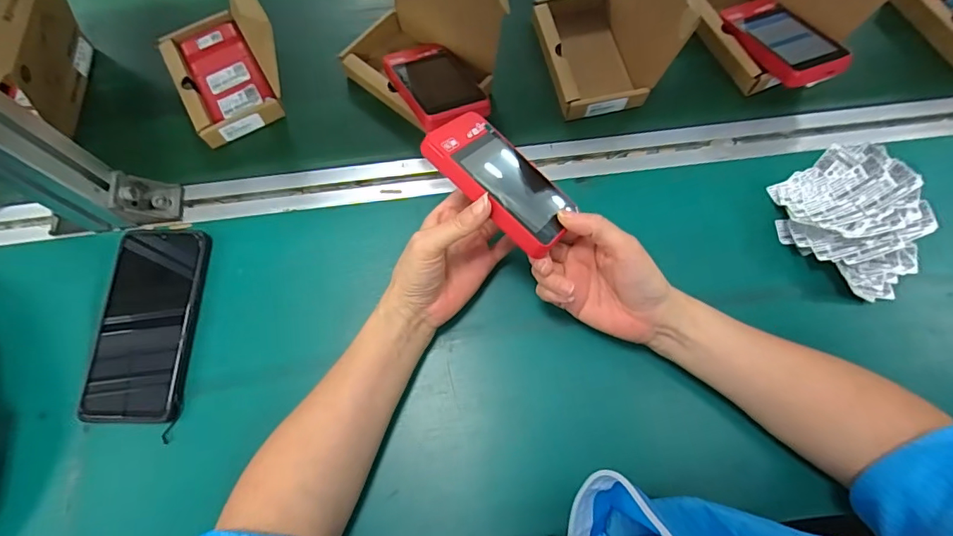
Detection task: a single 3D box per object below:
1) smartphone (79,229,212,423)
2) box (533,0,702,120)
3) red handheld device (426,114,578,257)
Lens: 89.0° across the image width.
[{"bbox_3d":[-0.278,0.044,0.415,0.081,0.017,0.165,-1,71,4],"label":"smartphone"},{"bbox_3d":[0.116,-0.232,0.453,0.092,0.122,0.143,-9,71,1],"label":"box"},{"bbox_3d":[0.018,-0.063,0.361,0.117,0.018,0.068,47,52,4],"label":"red handheld device"}]

